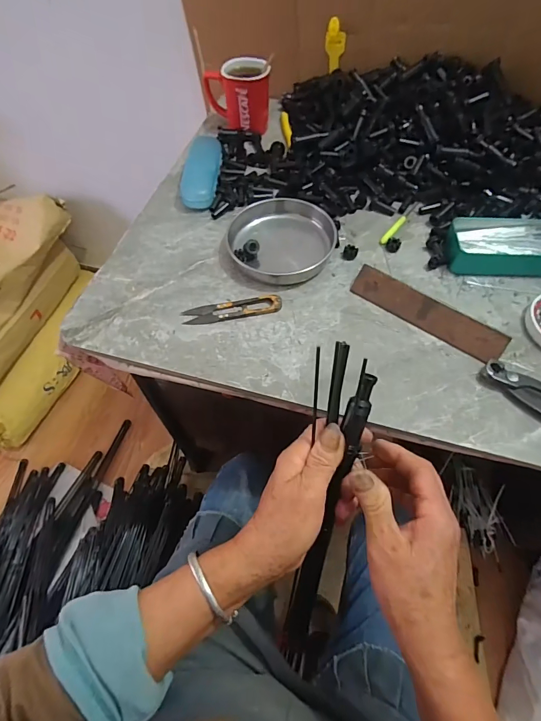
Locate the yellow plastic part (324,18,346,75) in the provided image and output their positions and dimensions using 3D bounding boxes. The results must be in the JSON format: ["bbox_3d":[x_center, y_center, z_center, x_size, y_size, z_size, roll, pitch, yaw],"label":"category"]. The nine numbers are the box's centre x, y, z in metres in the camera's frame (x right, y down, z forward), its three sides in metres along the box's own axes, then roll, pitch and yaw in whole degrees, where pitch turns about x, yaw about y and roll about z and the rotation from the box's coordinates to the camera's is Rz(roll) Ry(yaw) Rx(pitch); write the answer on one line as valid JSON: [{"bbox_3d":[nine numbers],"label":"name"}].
[{"bbox_3d":[0.106,-0.519,0.630,0.032,0.075,0.010,12,71,5],"label":"yellow plastic part"}]

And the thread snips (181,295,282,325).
[{"bbox_3d":[-0.045,-0.061,0.453,0.116,0.008,0.028,-8,59,-4],"label":"thread snips"}]

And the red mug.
[{"bbox_3d":[-0.052,-0.429,0.621,0.104,0.081,0.065,-7,59,-3],"label":"red mug"}]

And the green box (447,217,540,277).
[{"bbox_3d":[0.307,-0.147,0.488,0.159,0.031,0.080,4,59,3],"label":"green box"}]

